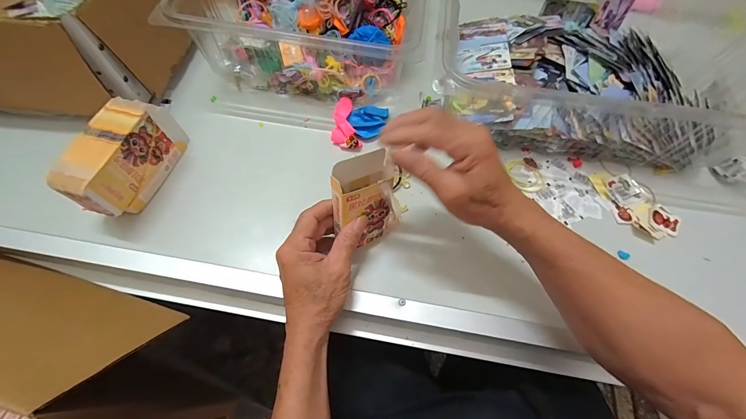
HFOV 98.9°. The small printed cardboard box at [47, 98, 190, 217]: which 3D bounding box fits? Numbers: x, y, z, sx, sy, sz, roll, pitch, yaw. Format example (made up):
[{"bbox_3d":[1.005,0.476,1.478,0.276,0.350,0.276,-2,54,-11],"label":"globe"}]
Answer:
[{"bbox_3d":[-0.303,-0.063,0.394,0.054,0.087,0.152,13,63,5],"label":"small printed cardboard box"}]

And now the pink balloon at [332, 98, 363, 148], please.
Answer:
[{"bbox_3d":[-0.045,-0.129,0.476,0.039,0.023,0.094,-9,63,-7],"label":"pink balloon"}]

